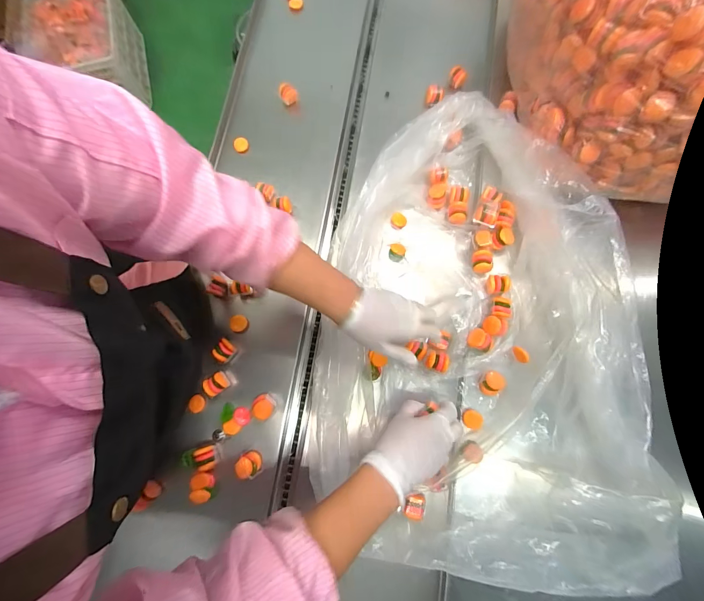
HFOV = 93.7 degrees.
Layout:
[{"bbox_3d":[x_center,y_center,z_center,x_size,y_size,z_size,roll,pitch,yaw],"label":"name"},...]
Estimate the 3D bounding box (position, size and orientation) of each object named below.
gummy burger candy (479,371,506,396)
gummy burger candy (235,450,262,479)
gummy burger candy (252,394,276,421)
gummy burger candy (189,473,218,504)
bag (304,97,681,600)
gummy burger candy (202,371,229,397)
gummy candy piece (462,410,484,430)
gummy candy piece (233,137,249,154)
[{"bbox_3d":[0.210,0.126,0.496,0.032,0.031,0.034,0,76,0],"label":"gummy burger candy"},{"bbox_3d":[-0.154,0.247,0.498,0.033,0.037,0.032,0,76,0],"label":"gummy burger candy"},{"bbox_3d":[-0.136,0.167,0.519,0.032,0.033,0.036,10,76,3],"label":"gummy burger candy"},{"bbox_3d":[-0.224,0.282,0.495,0.027,0.035,0.041,-15,76,-3],"label":"gummy burger candy"},{"bbox_3d":[0.184,0.007,0.484,0.431,0.147,0.665,8,76,2],"label":"bag"},{"bbox_3d":[-0.215,0.133,0.522,0.035,0.021,0.028,-34,78,-8],"label":"gummy burger candy"},{"bbox_3d":[0.183,0.180,0.498,0.031,0.004,0.027,27,78,7],"label":"gummy candy piece"},{"bbox_3d":[-0.213,-0.298,0.635,0.028,0.012,0.028,0,76,0],"label":"gummy candy piece"}]

